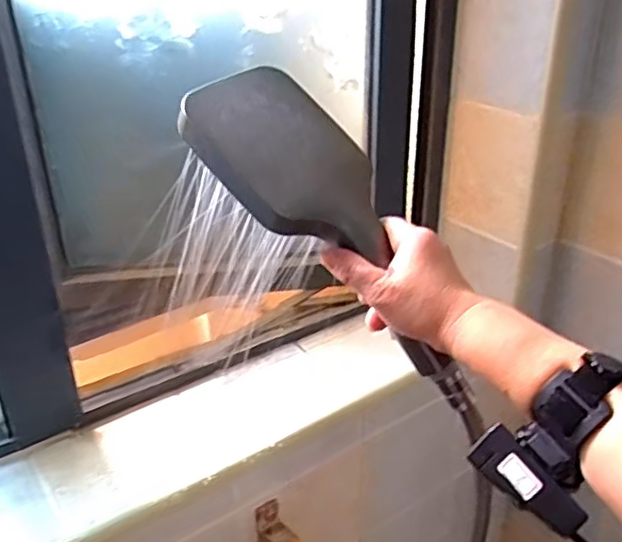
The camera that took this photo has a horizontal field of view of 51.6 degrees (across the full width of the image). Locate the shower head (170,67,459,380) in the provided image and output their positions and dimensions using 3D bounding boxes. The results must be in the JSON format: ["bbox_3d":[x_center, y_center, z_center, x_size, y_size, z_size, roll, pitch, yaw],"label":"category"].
[{"bbox_3d":[0.016,-0.041,0.459,0.257,0.050,0.100,50,42,4],"label":"shower head"}]

